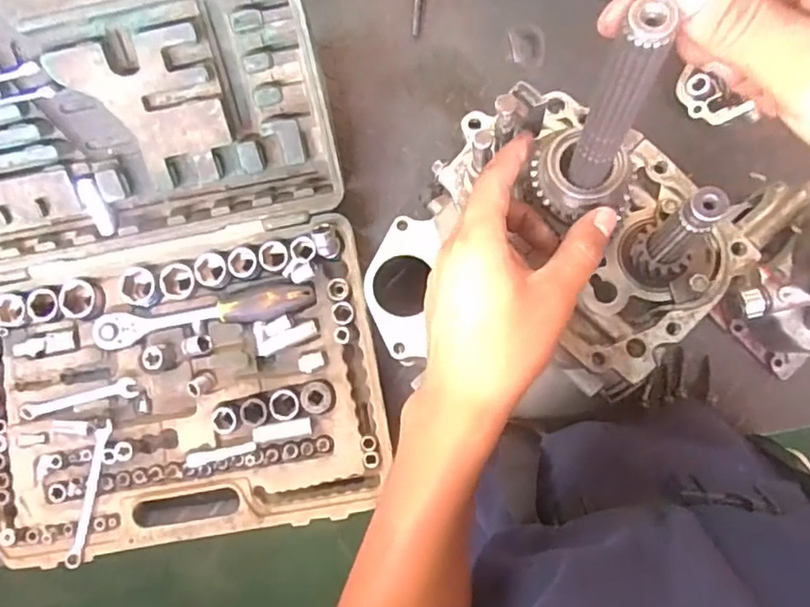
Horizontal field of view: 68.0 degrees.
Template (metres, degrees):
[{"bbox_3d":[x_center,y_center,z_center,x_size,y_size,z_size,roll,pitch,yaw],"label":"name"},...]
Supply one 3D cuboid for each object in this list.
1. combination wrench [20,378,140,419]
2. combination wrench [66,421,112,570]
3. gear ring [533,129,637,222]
[{"bbox_3d":[-0.361,0.106,0.663,0.131,0.015,0.023,-12,87,5],"label":"combination wrench"},{"bbox_3d":[-0.346,0.209,0.658,0.017,0.014,0.158,13,90,6],"label":"combination wrench"},{"bbox_3d":[0.098,-0.070,0.328,0.051,0.016,0.045,-5,88,5],"label":"gear ring"}]

